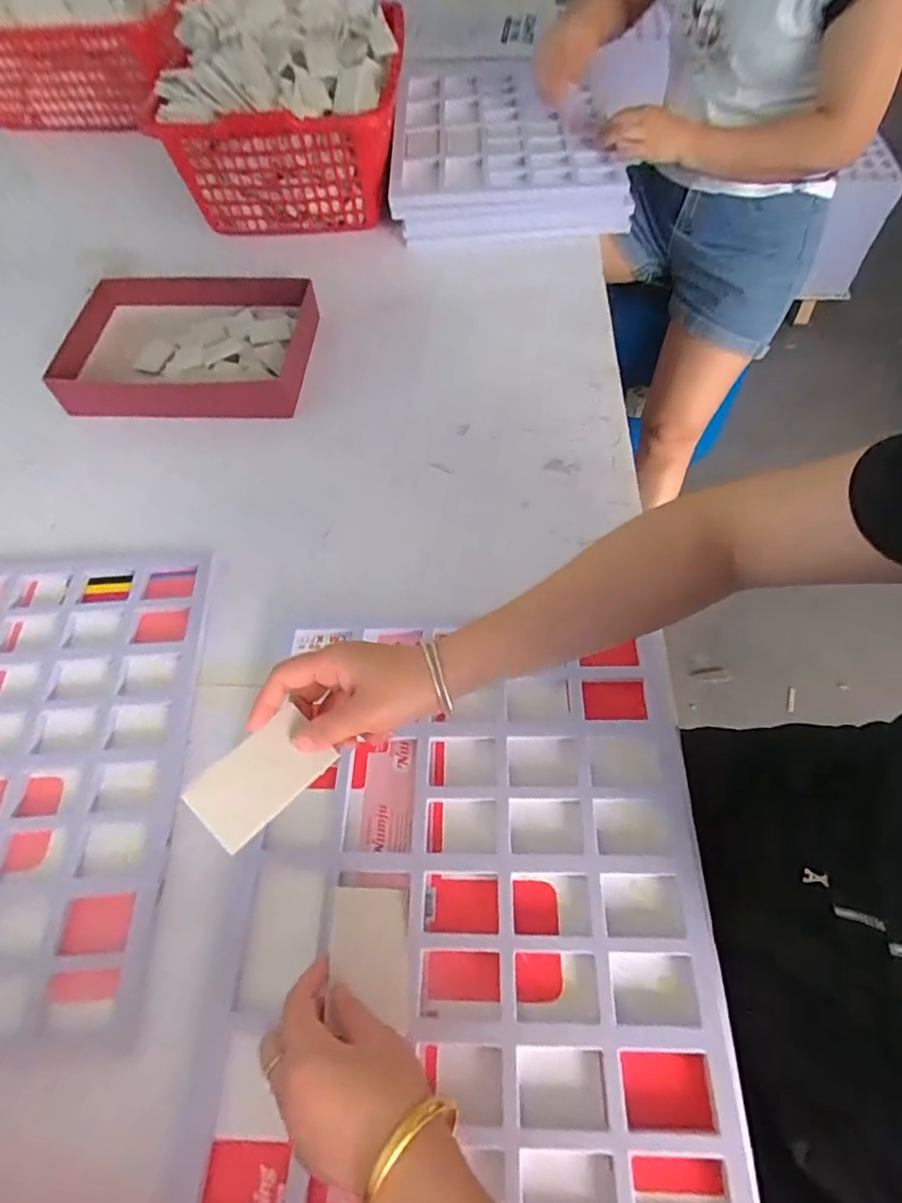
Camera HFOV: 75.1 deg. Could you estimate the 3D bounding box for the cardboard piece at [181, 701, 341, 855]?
[{"bbox_3d":[-0.123,0.114,0.384,0.086,0.004,0.050,-42,88,-25],"label":"cardboard piece"}]

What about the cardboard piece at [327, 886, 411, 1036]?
[{"bbox_3d":[-0.057,0.246,0.411,0.055,0.004,0.084,5,52,-14],"label":"cardboard piece"}]

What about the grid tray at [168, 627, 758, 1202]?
[{"bbox_3d":[0.011,0.206,0.447,0.347,0.029,0.399,1,57,4],"label":"grid tray"}]

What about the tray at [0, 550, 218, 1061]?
[{"bbox_3d":[-0.409,0.138,0.516,0.346,0.013,0.422,-5,59,1],"label":"tray"}]

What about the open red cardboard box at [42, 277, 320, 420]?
[{"bbox_3d":[-0.334,-0.333,0.771,0.294,0.066,0.217,1,59,5],"label":"open red cardboard box"}]

